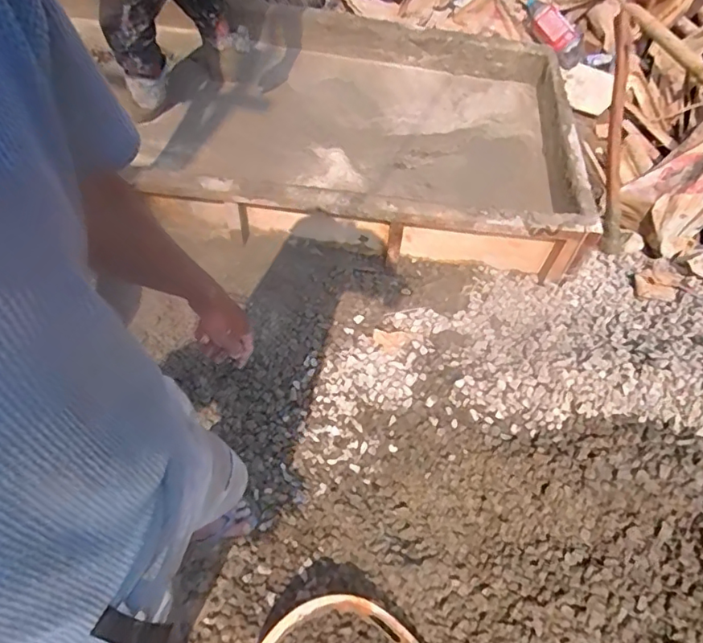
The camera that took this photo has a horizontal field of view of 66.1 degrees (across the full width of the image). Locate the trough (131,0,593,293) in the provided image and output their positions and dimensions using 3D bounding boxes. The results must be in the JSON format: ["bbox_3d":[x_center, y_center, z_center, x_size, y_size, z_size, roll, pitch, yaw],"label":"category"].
[{"bbox_3d":[0.060,-0.636,1.832,1.376,0.343,1.015,13,58,3],"label":"trough"}]

